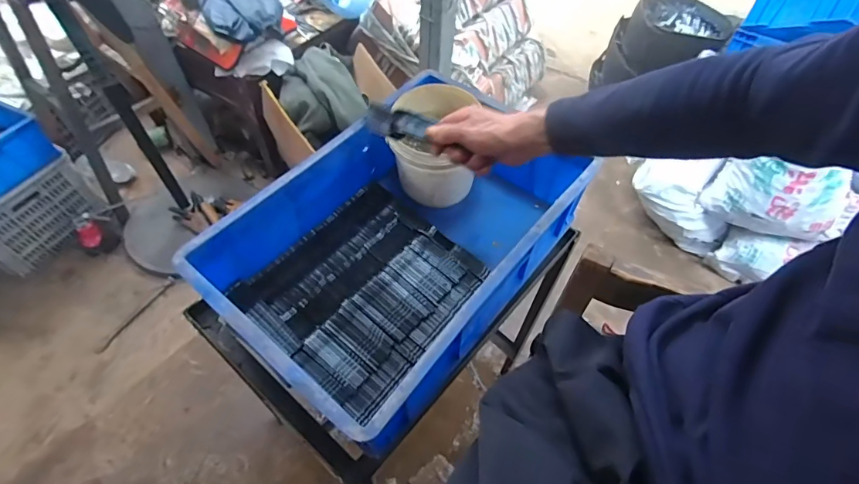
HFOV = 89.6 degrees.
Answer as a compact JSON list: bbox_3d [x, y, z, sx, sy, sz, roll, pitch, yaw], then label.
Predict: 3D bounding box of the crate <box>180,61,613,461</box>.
[{"bbox_3d":[-0.036,-0.010,0.647,0.338,0.162,0.511,33,59,20],"label":"crate"}]

